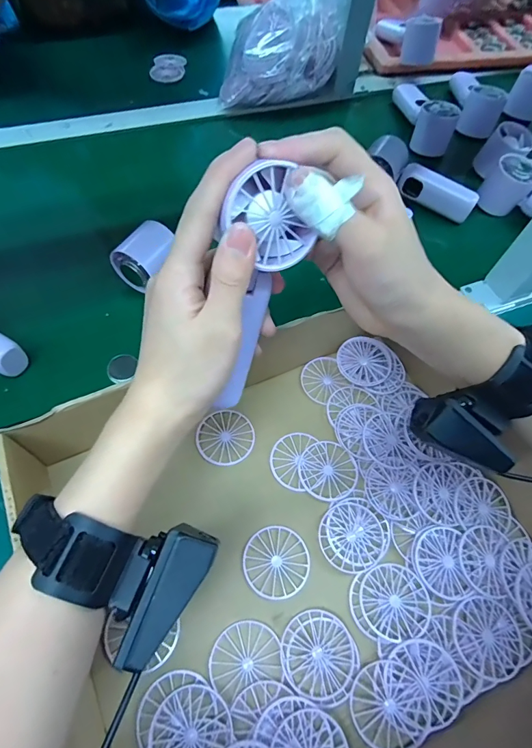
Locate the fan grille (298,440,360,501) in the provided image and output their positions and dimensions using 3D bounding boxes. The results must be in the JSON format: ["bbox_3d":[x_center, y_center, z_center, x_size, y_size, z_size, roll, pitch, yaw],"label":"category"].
[{"bbox_3d":[0.053,0.082,0.343,0.048,0.004,0.049,-14,64,-13],"label":"fan grille"}]

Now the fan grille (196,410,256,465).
[{"bbox_3d":[-0.034,0.056,0.352,0.047,0.004,0.051,2,61,-4],"label":"fan grille"}]

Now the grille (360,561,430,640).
[{"bbox_3d":[0.095,0.167,0.295,0.049,0.008,0.046,1,65,-2],"label":"grille"}]

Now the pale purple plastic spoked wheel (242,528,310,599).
[{"bbox_3d":[0.008,0.143,0.307,0.048,0.005,0.049,-22,66,-17],"label":"pale purple plastic spoked wheel"}]

